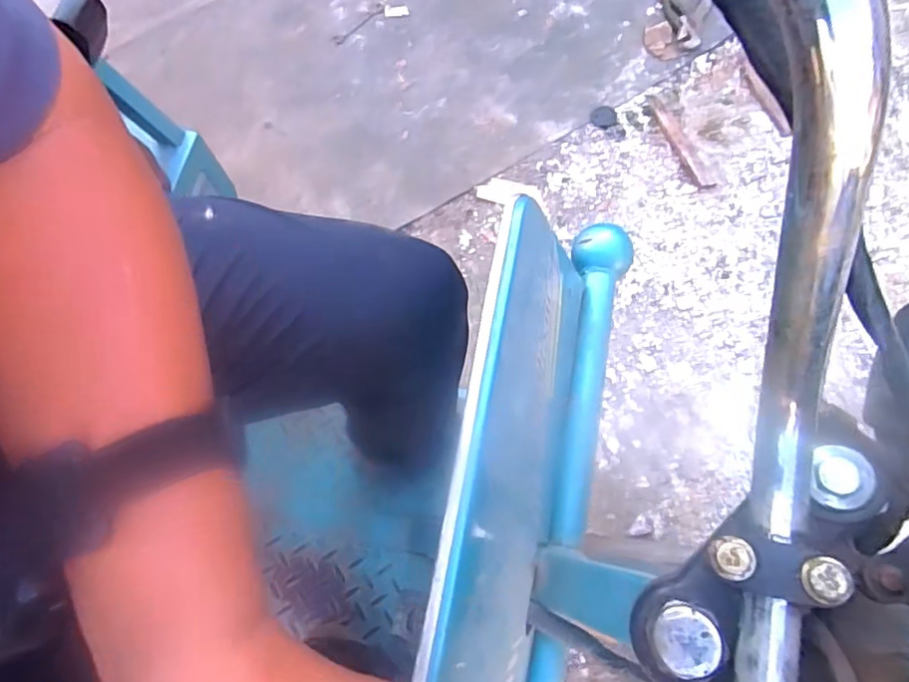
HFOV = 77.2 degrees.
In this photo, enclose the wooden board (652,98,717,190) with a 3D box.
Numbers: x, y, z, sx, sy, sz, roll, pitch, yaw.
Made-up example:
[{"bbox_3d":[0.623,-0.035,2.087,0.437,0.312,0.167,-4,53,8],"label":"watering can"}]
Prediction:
[{"bbox_3d":[0.503,-0.435,1.265,0.040,0.013,0.246,-23,74,-7],"label":"wooden board"}]

